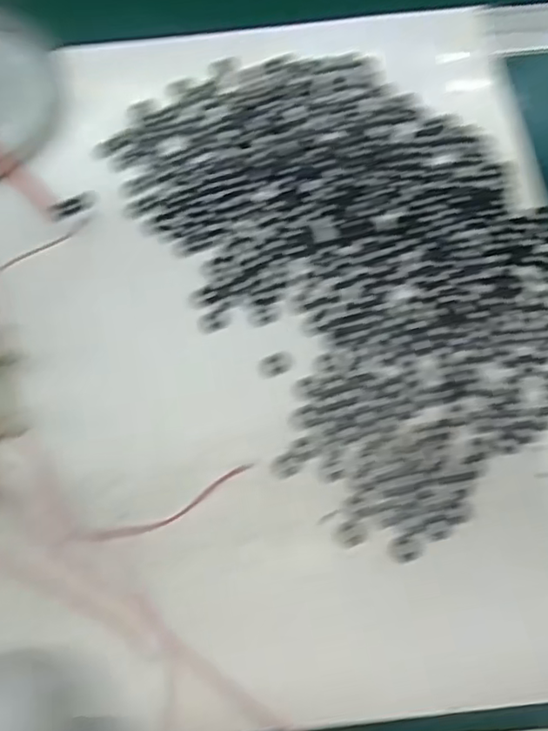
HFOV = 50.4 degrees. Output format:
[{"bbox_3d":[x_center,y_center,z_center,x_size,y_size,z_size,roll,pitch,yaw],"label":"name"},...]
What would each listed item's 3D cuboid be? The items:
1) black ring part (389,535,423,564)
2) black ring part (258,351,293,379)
[{"bbox_3d":[0.056,0.078,0.249,0.013,0.004,0.010,-10,69,-2],"label":"black ring part"},{"bbox_3d":[0.001,-0.001,0.284,0.017,0.004,0.011,-25,70,-7],"label":"black ring part"}]

